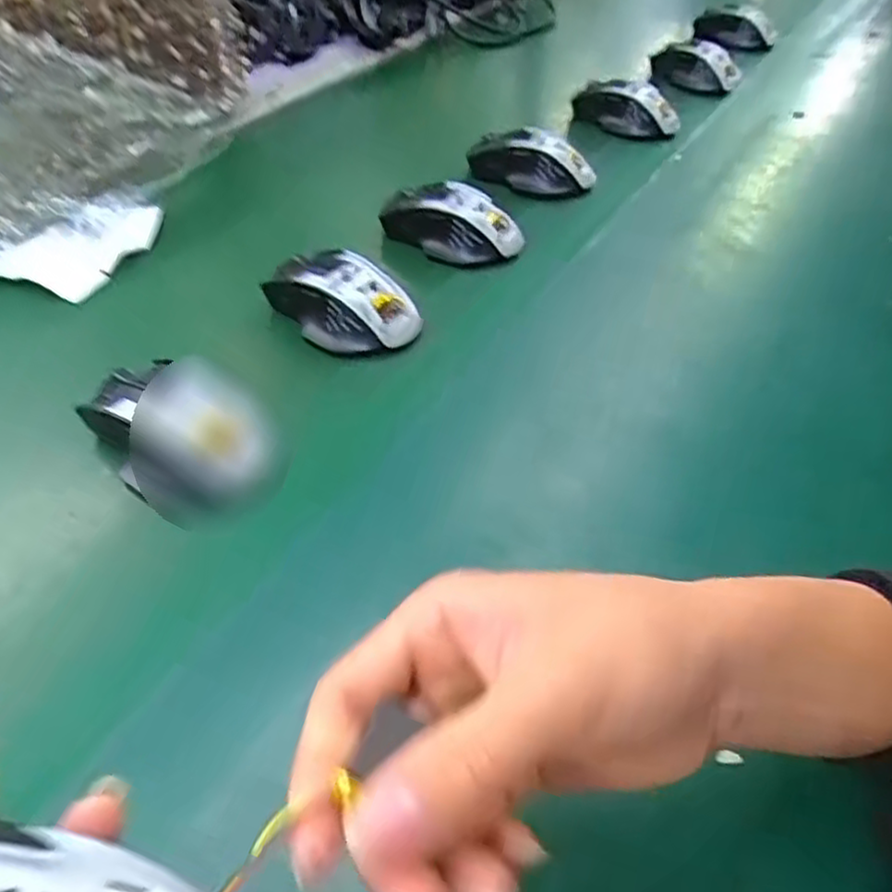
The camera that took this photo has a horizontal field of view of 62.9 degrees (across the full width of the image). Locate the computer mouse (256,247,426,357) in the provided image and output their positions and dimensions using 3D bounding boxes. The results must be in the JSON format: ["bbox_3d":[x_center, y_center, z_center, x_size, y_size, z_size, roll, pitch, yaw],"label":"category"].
[{"bbox_3d":[-0.070,-0.098,0.488,0.100,0.035,0.064,24,49,23],"label":"computer mouse"}]

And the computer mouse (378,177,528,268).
[{"bbox_3d":[0.004,-0.173,0.563,0.104,0.039,0.052,17,47,17],"label":"computer mouse"}]

